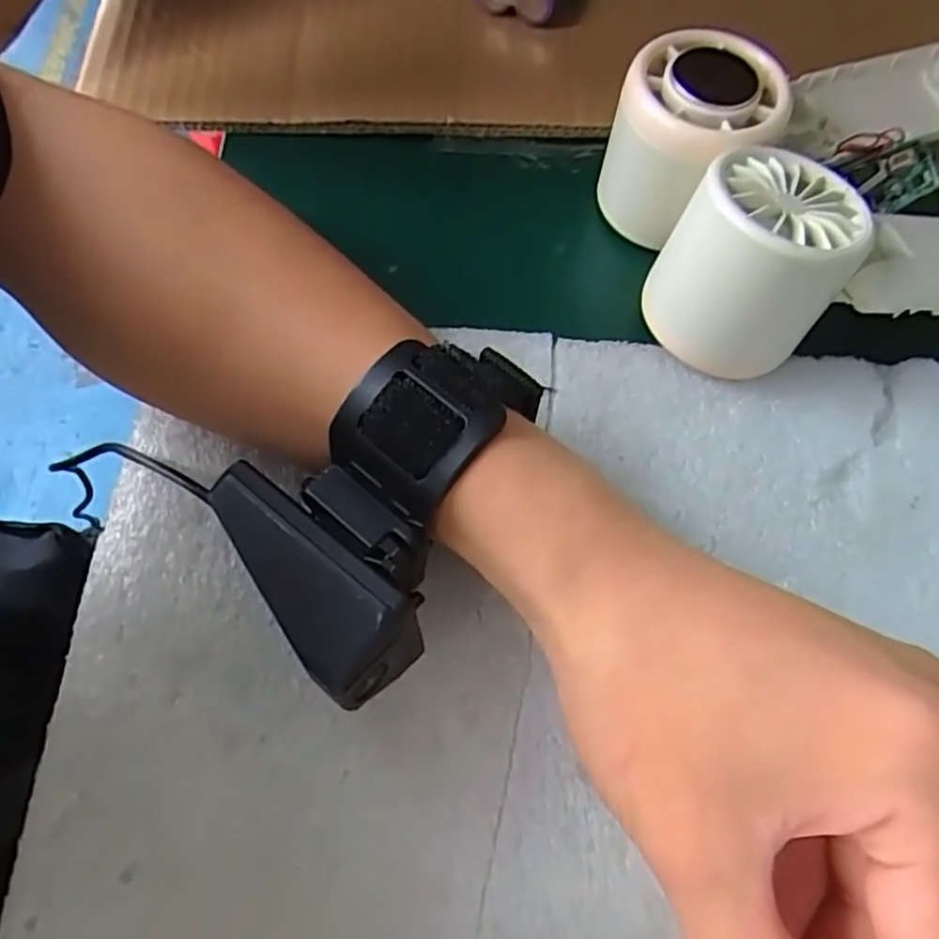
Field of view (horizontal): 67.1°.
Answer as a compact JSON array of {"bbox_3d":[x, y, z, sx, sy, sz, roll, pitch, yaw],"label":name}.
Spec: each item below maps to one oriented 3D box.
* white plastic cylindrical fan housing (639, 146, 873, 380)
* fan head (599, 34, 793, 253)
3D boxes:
[{"bbox_3d":[0.095,-0.069,0.234,0.053,0.053,0.056,1,68,-2],"label":"white plastic cylindrical fan housing"},{"bbox_3d":[0.080,-0.116,0.258,0.054,0.056,0.052,1,68,-2],"label":"fan head"}]

